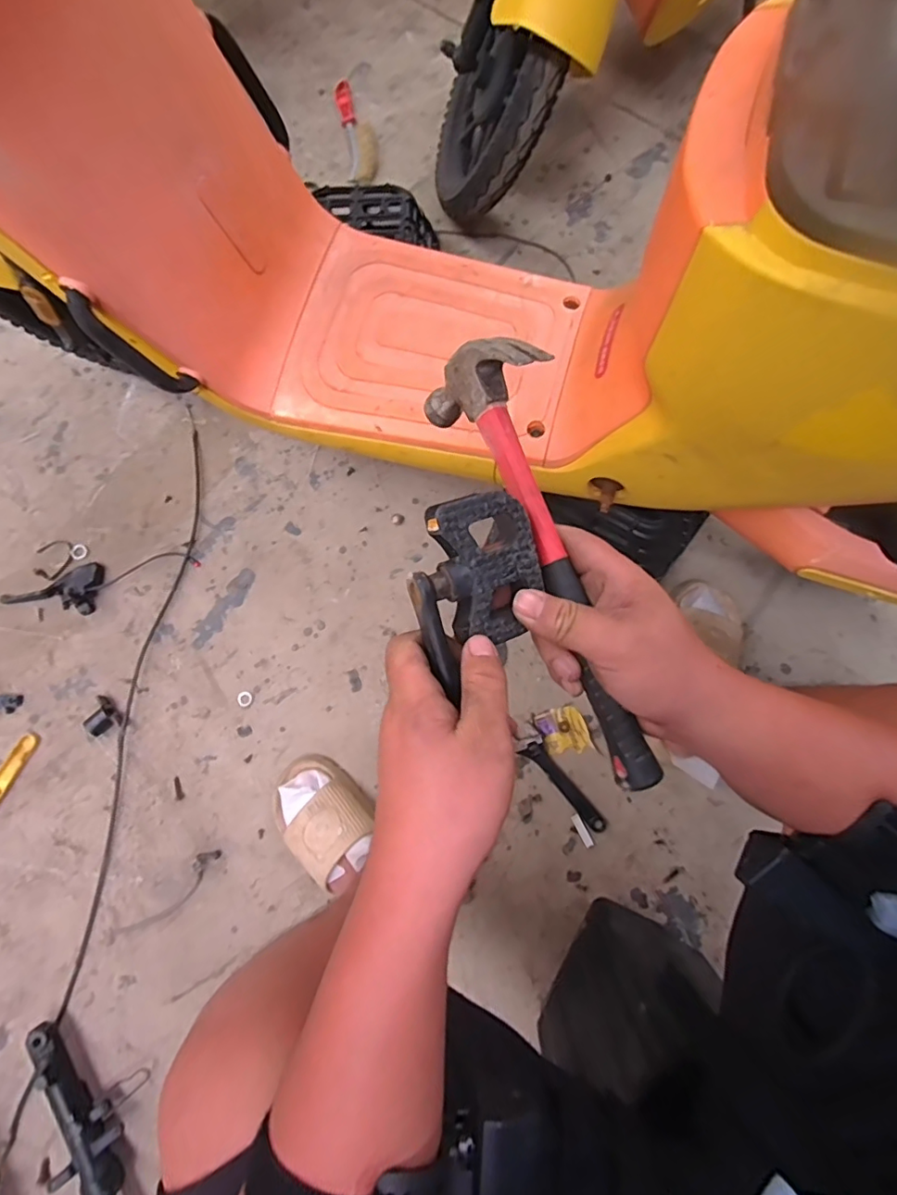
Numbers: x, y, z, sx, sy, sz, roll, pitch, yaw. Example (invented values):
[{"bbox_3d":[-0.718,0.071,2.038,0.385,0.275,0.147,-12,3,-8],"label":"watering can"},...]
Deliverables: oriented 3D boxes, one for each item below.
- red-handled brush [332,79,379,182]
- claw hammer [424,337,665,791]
[{"bbox_3d":[-0.193,-0.988,1.139,0.070,0.028,0.266,-11,75,-4],"label":"red-handled brush"},{"bbox_3d":[0.062,-0.020,0.319,0.046,0.089,0.272,-22,87,-7],"label":"claw hammer"}]

